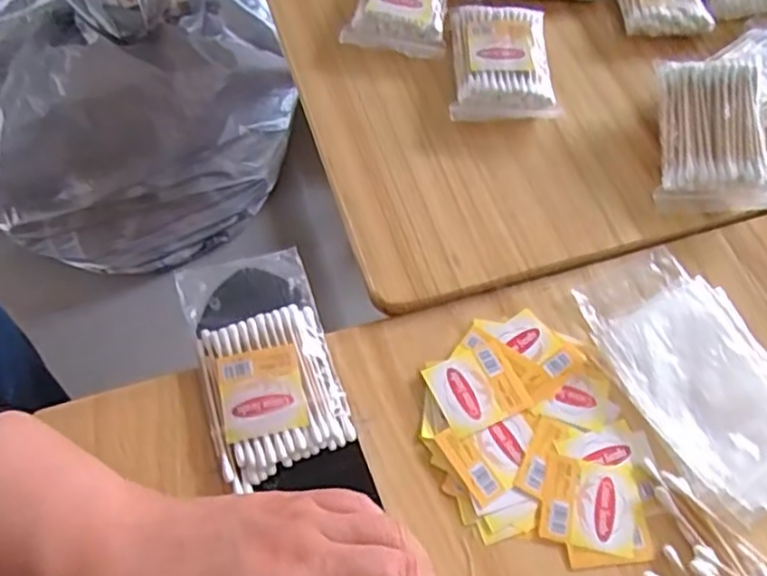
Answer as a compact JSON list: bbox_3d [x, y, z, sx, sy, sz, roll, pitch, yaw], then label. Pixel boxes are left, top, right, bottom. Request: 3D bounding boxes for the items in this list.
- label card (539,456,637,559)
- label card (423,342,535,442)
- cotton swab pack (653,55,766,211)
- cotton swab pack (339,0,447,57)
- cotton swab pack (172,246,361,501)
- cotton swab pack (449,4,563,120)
[{"bbox_3d":[0.095,0.099,0.313,0.043,0.004,0.038,10,64,3],"label":"label card"},{"bbox_3d":[0.046,0.049,0.336,0.042,0.004,0.039,-21,66,-12],"label":"label card"},{"bbox_3d":[0.186,-0.085,0.384,0.060,0.017,0.087,0,81,7],"label":"cotton swab pack"},{"bbox_3d":[0.012,-0.188,0.440,0.059,0.018,0.085,9,64,2],"label":"cotton swab pack"},{"bbox_3d":[-0.060,0.032,0.337,0.063,0.012,0.114,-16,66,-10],"label":"cotton swab pack"},{"bbox_3d":[0.072,-0.140,0.418,0.060,0.015,0.086,0,64,-2],"label":"cotton swab pack"}]

